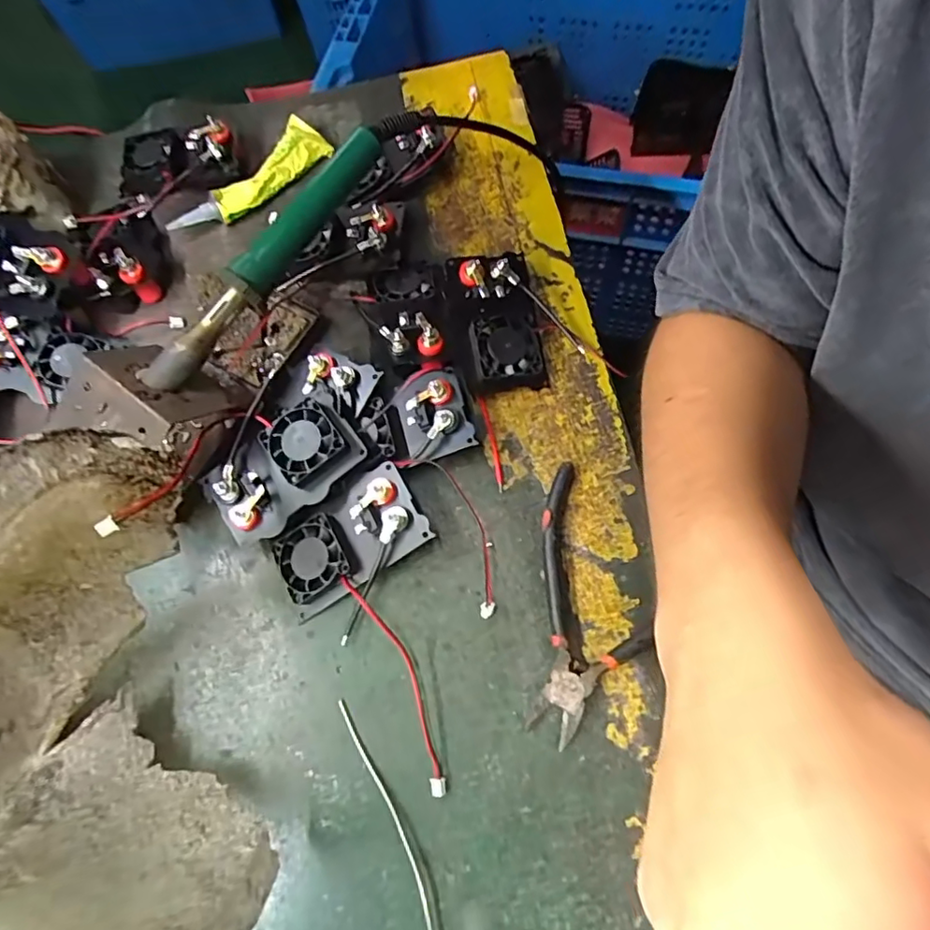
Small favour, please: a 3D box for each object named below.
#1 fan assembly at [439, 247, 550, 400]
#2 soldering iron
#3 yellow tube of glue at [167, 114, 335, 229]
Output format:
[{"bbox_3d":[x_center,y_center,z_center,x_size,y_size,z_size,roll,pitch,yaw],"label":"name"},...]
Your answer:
[{"bbox_3d":[0.019,-0.095,0.367,0.052,0.034,0.091,-11,71,0],"label":"fan assembly"},{"bbox_3d":[-0.112,-0.119,0.326,0.022,0.026,0.191,33,77,14],"label":"soldering iron"},{"bbox_3d":[-0.159,-0.211,0.426,0.129,0.021,0.027,-41,74,-9],"label":"yellow tube of glue"}]

